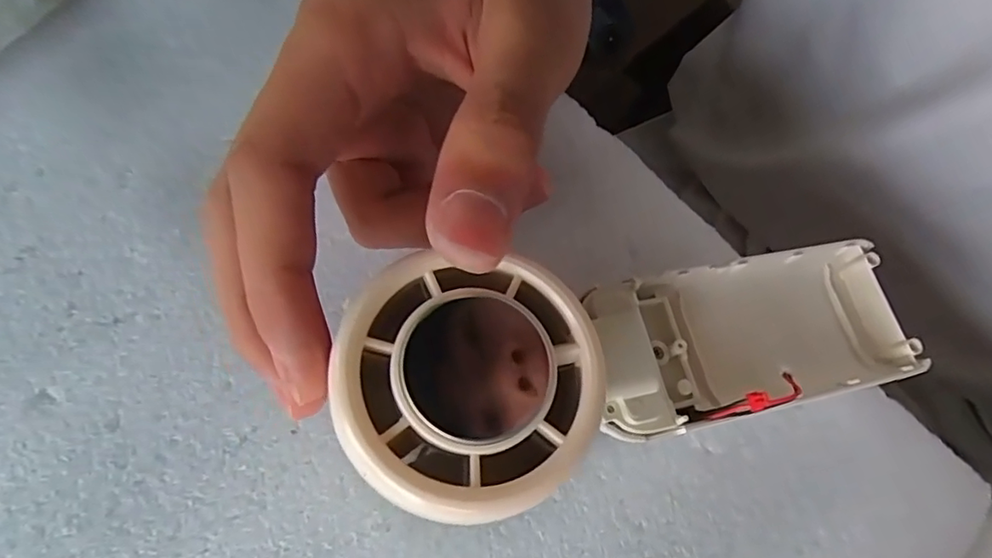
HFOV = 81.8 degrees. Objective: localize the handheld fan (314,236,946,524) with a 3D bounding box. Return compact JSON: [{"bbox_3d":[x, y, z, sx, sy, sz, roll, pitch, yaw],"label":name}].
[{"bbox_3d":[0.044,0.017,0.143,0.163,0.024,0.049,-3,67,-30],"label":"handheld fan"}]

